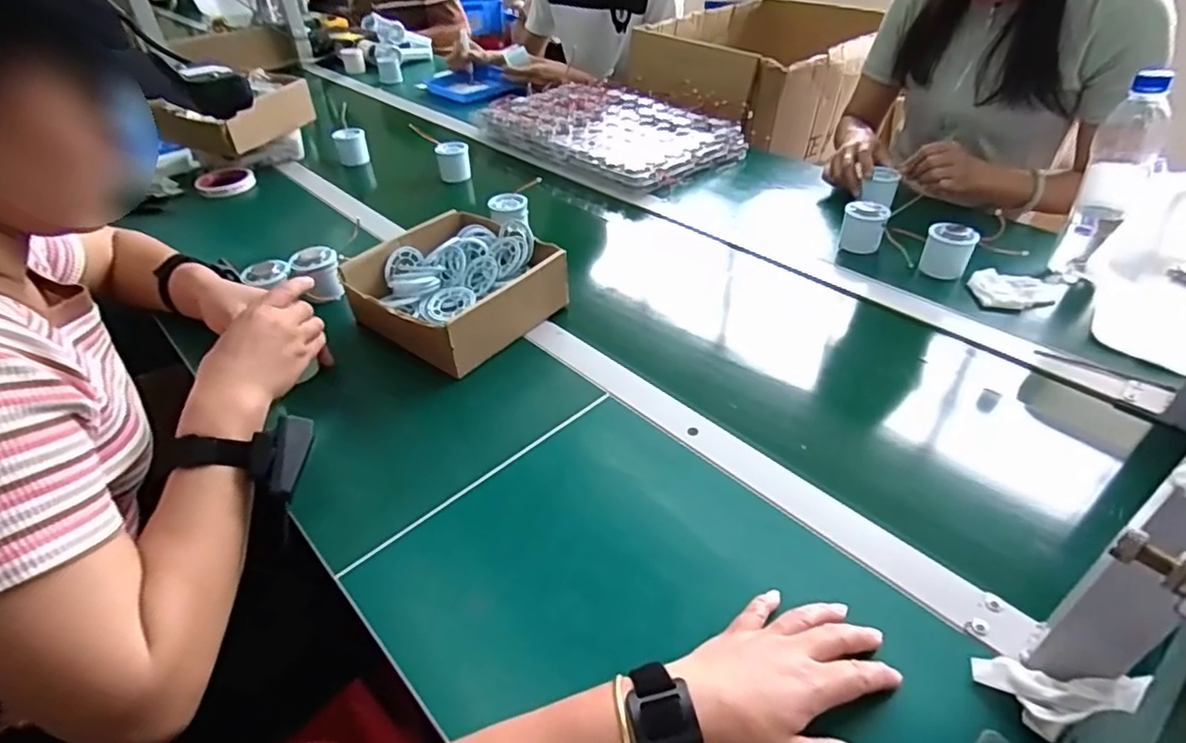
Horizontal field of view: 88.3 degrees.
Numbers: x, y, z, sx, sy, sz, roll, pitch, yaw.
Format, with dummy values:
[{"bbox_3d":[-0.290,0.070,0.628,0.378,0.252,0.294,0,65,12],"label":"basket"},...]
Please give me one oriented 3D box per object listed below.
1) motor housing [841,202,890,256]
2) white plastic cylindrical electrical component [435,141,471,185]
[{"bbox_3d":[0.365,-0.197,0.824,0.055,0.051,0.058,14,42,18],"label":"motor housing"},{"bbox_3d":[-0.237,-0.362,1.045,0.053,0.046,0.052,-9,40,-9],"label":"white plastic cylindrical electrical component"}]

